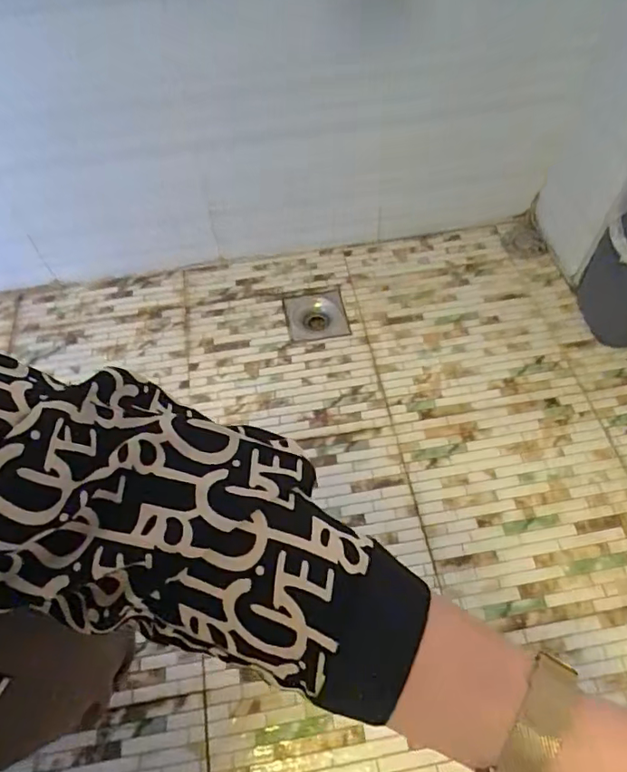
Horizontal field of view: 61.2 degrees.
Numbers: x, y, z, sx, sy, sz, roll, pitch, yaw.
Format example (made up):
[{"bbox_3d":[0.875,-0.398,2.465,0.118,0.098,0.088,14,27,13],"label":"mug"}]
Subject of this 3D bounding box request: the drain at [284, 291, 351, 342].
[{"bbox_3d":[0.005,-0.118,0.930,0.100,0.018,0.102,-10,57,-4],"label":"drain"}]

